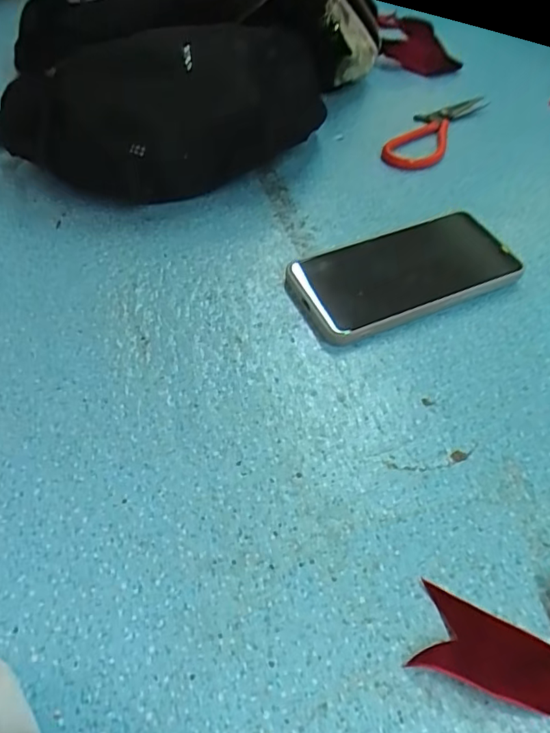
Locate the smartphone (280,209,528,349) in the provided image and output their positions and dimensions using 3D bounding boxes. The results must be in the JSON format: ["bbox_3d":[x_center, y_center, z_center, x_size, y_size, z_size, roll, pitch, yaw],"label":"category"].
[{"bbox_3d":[0.093,-0.068,0.383,0.165,0.015,0.074,-19,57,-17],"label":"smartphone"}]

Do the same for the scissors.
[{"bbox_3d":[0.150,-0.223,0.501,0.045,0.007,0.148,30,57,17],"label":"scissors"}]

